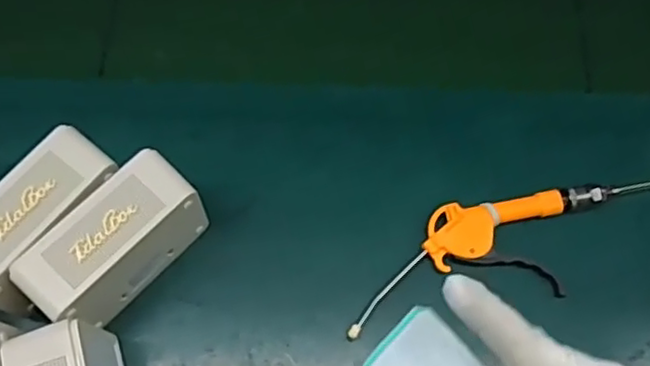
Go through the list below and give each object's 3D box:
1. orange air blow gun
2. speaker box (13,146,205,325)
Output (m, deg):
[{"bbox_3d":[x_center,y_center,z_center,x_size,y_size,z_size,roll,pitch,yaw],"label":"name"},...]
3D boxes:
[{"bbox_3d":[0.139,0.062,0.562,0.250,0.028,0.092,-10,68,-6],"label":"orange air blow gun"},{"bbox_3d":[-0.164,0.053,0.511,0.055,0.110,0.135,40,72,13],"label":"speaker box"}]

